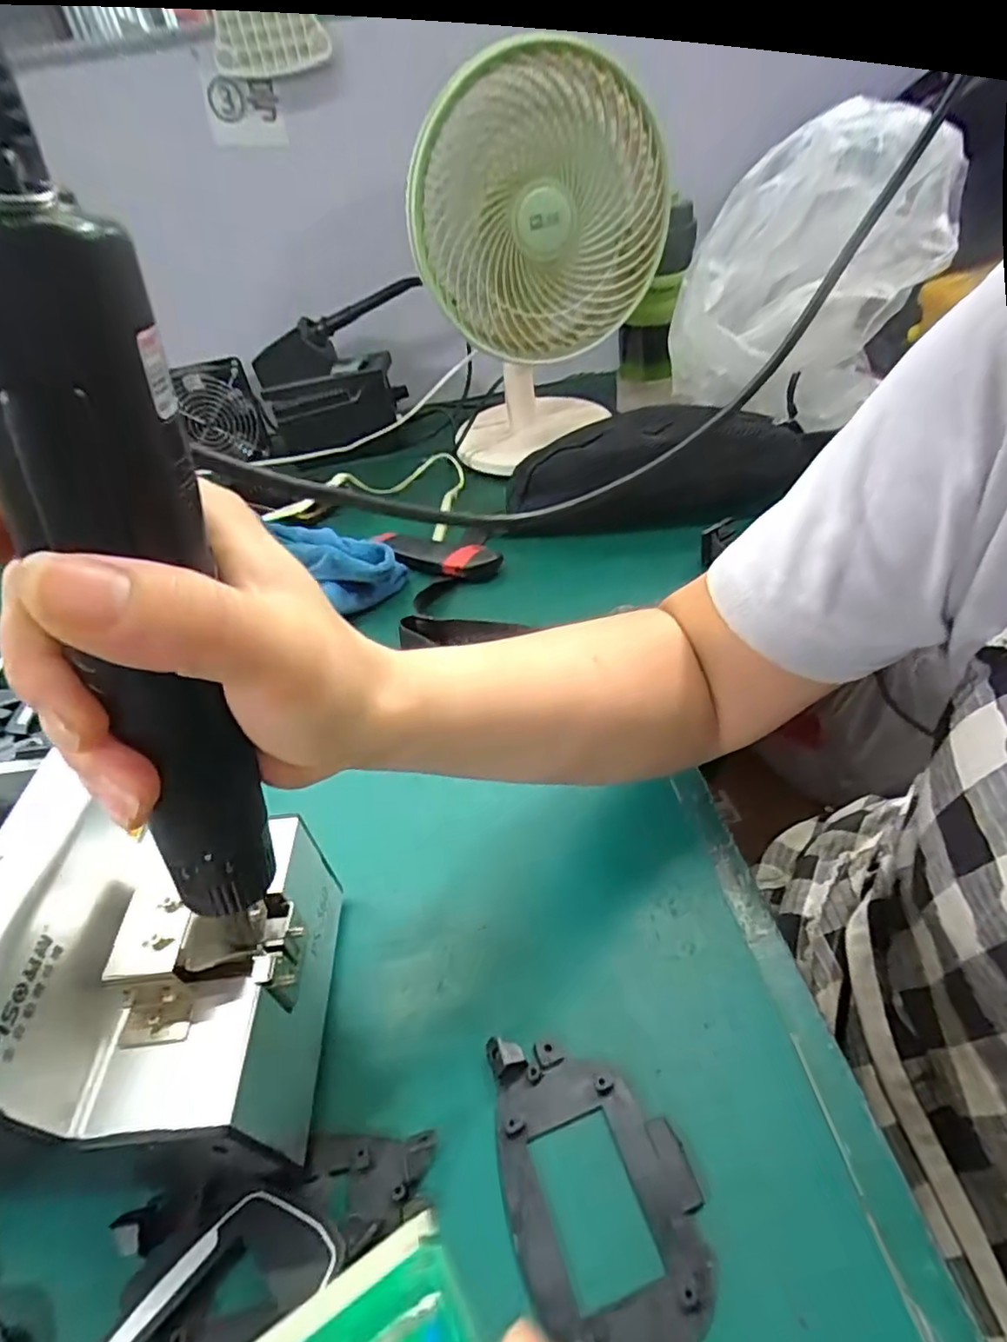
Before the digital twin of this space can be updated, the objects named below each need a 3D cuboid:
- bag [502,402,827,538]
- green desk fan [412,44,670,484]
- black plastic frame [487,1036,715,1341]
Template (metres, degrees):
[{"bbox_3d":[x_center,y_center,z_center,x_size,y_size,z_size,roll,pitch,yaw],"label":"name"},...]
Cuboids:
[{"bbox_3d":[0.139,-0.196,0.599,0.263,0.080,0.109,-5,43,4],"label":"bag"},{"bbox_3d":[0.034,-0.384,0.624,0.211,0.319,0.158,-6,43,3],"label":"green desk fan"},{"bbox_3d":[0.037,0.201,0.240,0.071,0.010,0.115,-14,43,-5],"label":"black plastic frame"}]

